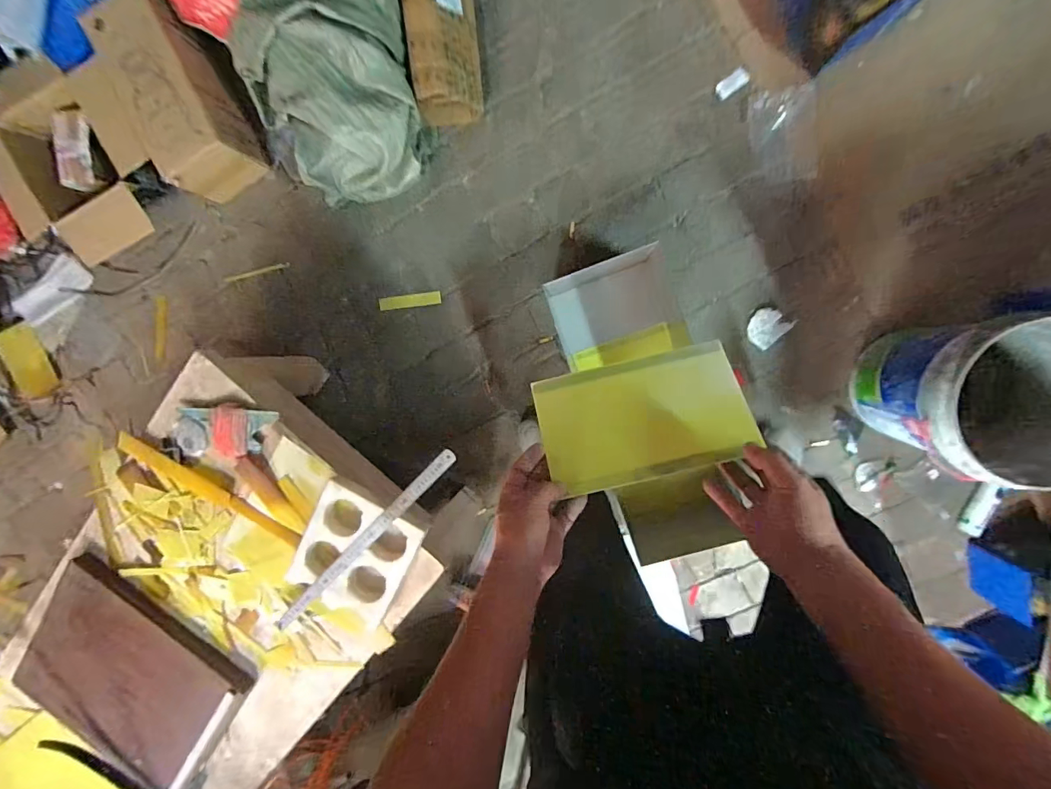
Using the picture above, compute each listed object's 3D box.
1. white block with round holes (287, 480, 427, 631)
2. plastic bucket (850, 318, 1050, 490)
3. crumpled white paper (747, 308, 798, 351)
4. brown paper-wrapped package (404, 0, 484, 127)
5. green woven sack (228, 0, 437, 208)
[{"bbox_3d":[-0.350,0.333,0.947,0.231,0.056,0.257,27,100,3],"label":"white block with round holes"},{"bbox_3d":[0.926,0.005,0.952,0.313,0.374,0.289,1,97,7],"label":"plastic bucket"},{"bbox_3d":[0.618,-0.176,1.163,0.107,0.029,0.084,-39,91,10],"label":"crumpled white paper"},{"bbox_3d":[-0.199,-0.895,1.118,0.157,0.175,0.394,-1,97,7],"label":"brown paper-wrapped package"},{"bbox_3d":[-0.492,-0.751,1.117,0.460,0.255,0.503,-11,96,8],"label":"green woven sack"}]

